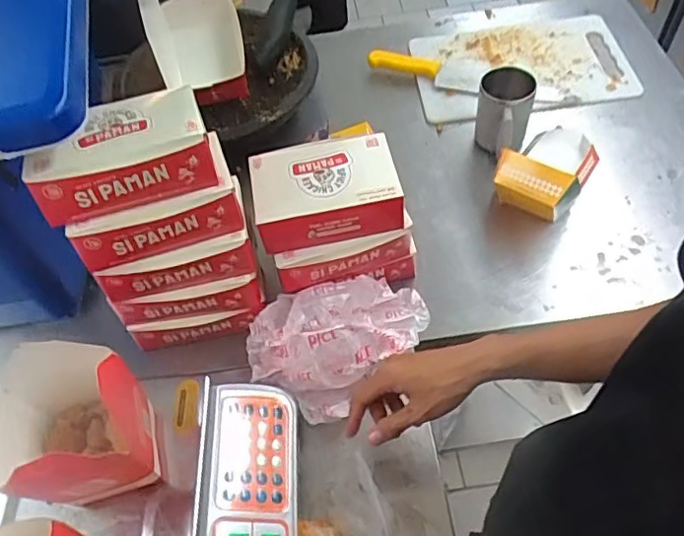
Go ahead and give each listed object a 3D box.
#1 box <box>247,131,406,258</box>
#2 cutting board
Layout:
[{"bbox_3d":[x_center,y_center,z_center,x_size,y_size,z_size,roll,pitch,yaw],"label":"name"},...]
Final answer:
[{"bbox_3d":[-0.020,-0.096,0.715,0.175,0.065,0.115,-12,55,-3],"label":"box"},{"bbox_3d":[0.318,-0.369,1.050,0.368,0.016,0.245,-8,58,-1],"label":"cutting board"}]

